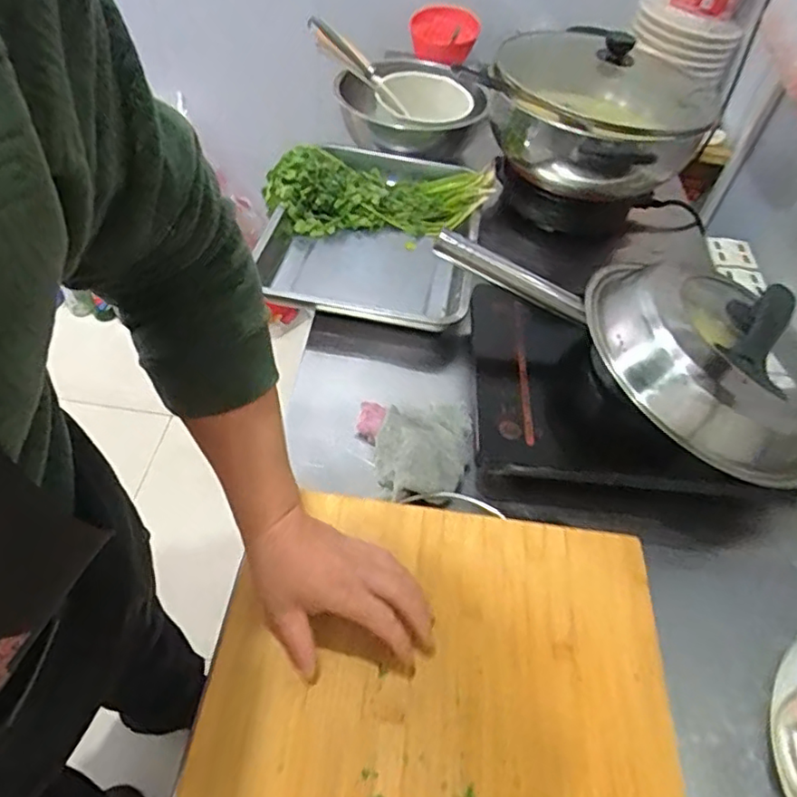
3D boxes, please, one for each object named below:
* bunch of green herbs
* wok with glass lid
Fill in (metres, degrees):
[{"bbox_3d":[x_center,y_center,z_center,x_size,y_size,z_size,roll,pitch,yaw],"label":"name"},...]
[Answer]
[{"bbox_3d":[-0.029,-0.311,0.929,0.329,0.081,0.130,5,50,-2],"label":"bunch of green herbs"},{"bbox_3d":[0.294,-0.436,0.905,0.302,0.166,0.313,26,52,15],"label":"wok with glass lid"}]

